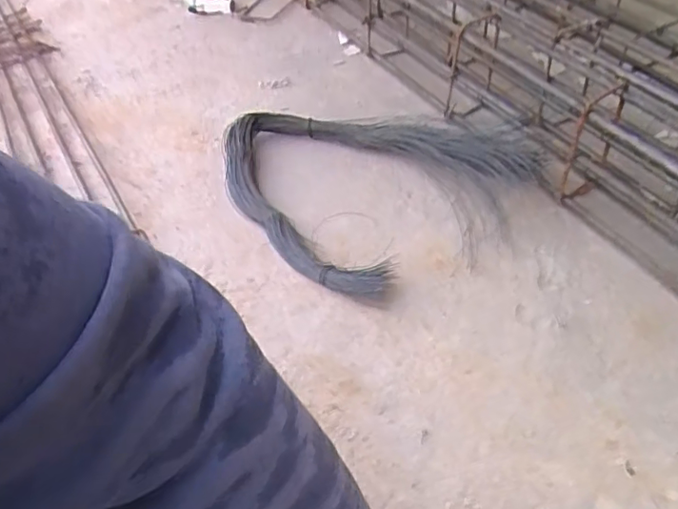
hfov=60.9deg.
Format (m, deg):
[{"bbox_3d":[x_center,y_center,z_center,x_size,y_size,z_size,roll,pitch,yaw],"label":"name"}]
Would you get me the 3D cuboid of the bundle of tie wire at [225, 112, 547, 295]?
[{"bbox_3d":[0.031,-0.131,0.793,0.348,0.061,0.369,-32,52,-21],"label":"bundle of tie wire"}]

